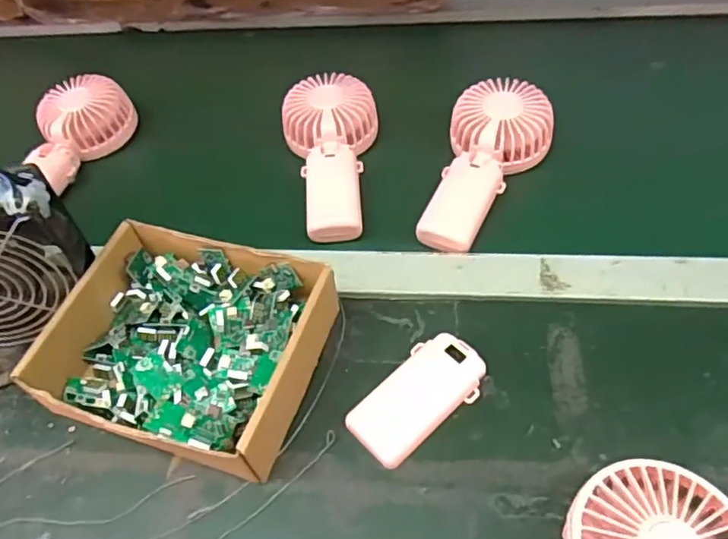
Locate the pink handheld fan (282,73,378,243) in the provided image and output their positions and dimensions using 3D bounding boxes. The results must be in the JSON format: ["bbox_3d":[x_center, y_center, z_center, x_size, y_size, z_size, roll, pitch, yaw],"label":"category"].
[{"bbox_3d":[-0.029,-0.103,0.510,0.082,0.038,0.167,-5,53,1],"label":"pink handheld fan"}]

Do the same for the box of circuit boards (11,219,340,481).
[{"bbox_3d":[-0.116,0.050,0.392,0.161,0.053,0.142,12,56,14],"label":"box of circuit boards"}]

